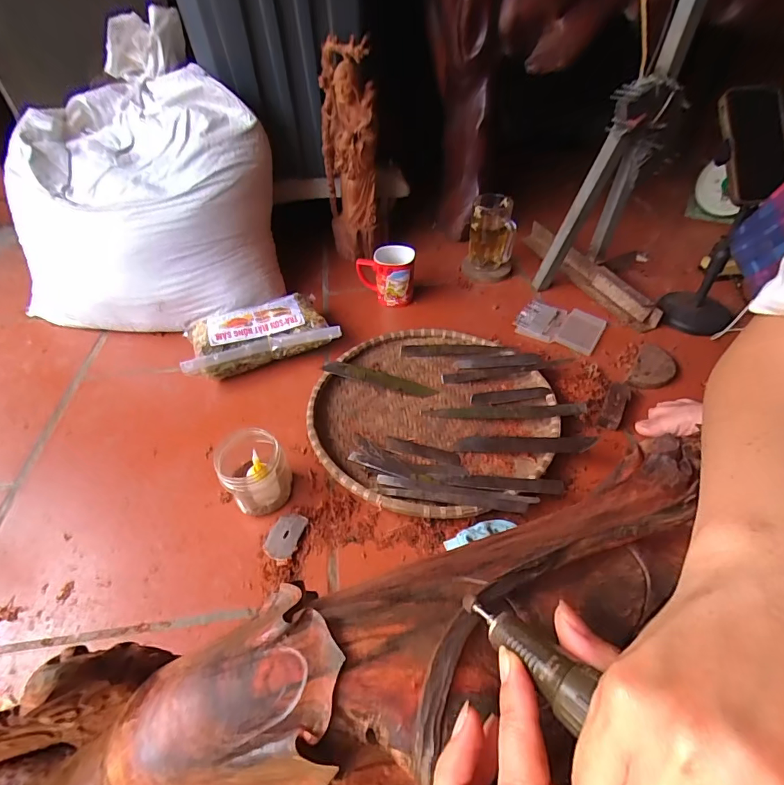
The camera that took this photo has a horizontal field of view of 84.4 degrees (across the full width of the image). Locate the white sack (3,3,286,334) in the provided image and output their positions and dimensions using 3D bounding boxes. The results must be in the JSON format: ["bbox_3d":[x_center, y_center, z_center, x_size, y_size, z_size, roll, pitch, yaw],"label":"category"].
[{"bbox_3d":[-0.455,-0.378,0.805,0.452,0.364,0.425,-5,45,-1],"label":"white sack"}]

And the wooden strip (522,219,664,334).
[{"bbox_3d":[0.369,-0.232,0.830,0.057,0.054,0.340,-16,46,-12],"label":"wooden strip"}]

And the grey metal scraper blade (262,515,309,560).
[{"bbox_3d":[-0.123,0.165,0.499,0.037,0.005,0.053,11,47,14],"label":"grey metal scraper blade"}]

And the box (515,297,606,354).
[{"bbox_3d":[0.296,-0.122,0.760,0.136,0.016,0.107,21,50,23],"label":"box"}]

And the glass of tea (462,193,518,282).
[{"bbox_3d":[0.192,-0.298,0.847,0.090,0.143,0.106,6,46,9],"label":"glass of tea"}]

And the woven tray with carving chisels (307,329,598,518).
[{"bbox_3d":[0.065,0.024,0.610,0.342,0.033,0.334,-2,45,1],"label":"woven tray with carving chisels"}]

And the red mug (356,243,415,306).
[{"bbox_3d":[-0.010,-0.219,0.815,0.110,0.093,0.068,0,45,4],"label":"red mug"}]

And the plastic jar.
[{"bbox_3d":[-0.163,0.090,0.514,0.072,0.093,0.078,-23,48,-19],"label":"plastic jar"}]

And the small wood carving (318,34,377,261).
[{"bbox_3d":[-0.079,-0.454,0.849,0.108,0.346,0.108,-7,45,-4],"label":"small wood carving"}]

